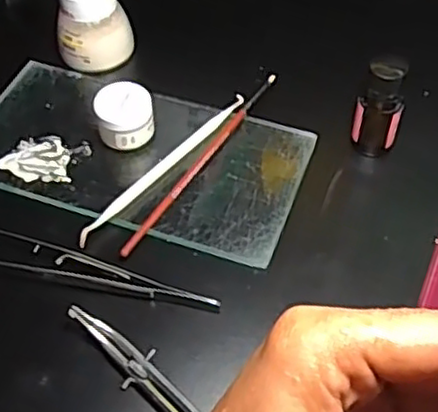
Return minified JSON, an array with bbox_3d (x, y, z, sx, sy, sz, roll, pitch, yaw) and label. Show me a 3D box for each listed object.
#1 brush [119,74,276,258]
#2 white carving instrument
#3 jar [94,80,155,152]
[{"bbox_3d":[-0.009,-0.029,0.400,0.007,0.006,0.157,26,59,20],"label":"brush"},{"bbox_3d":[-0.030,-0.025,0.397,0.008,0.006,0.138,34,62,24],"label":"white carving instrument"},{"bbox_3d":[-0.055,-0.053,0.403,0.032,0.032,0.029,-13,54,-8],"label":"jar"}]

